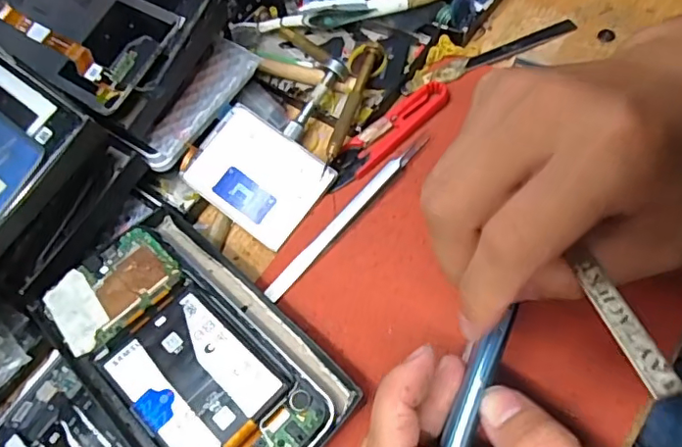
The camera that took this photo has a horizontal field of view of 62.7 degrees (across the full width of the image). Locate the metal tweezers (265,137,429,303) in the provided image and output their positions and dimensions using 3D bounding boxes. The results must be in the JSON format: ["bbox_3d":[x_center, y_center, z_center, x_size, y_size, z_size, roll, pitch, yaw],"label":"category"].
[{"bbox_3d":[0.004,-0.006,0.336,0.009,0.011,0.135,38,75,25],"label":"metal tweezers"}]

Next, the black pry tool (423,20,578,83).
[{"bbox_3d":[0.108,-0.117,0.382,0.111,0.006,0.014,-23,67,-7],"label":"black pry tool"}]

